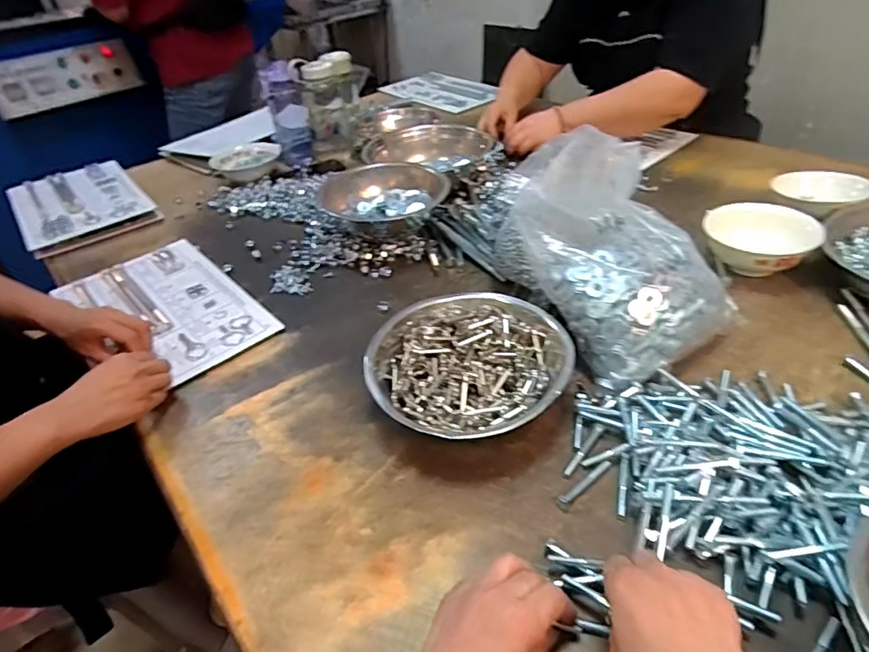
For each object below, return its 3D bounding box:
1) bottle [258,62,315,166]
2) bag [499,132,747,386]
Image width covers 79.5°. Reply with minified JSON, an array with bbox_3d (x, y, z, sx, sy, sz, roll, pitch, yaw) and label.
[{"bbox_3d":[-0.329,-0.468,1.178,0.085,0.207,0.095,-15,38,-12],"label":"bottle"},{"bbox_3d":[0.218,-0.087,0.625,0.194,0.196,0.241,-23,41,-19],"label":"bag"}]

